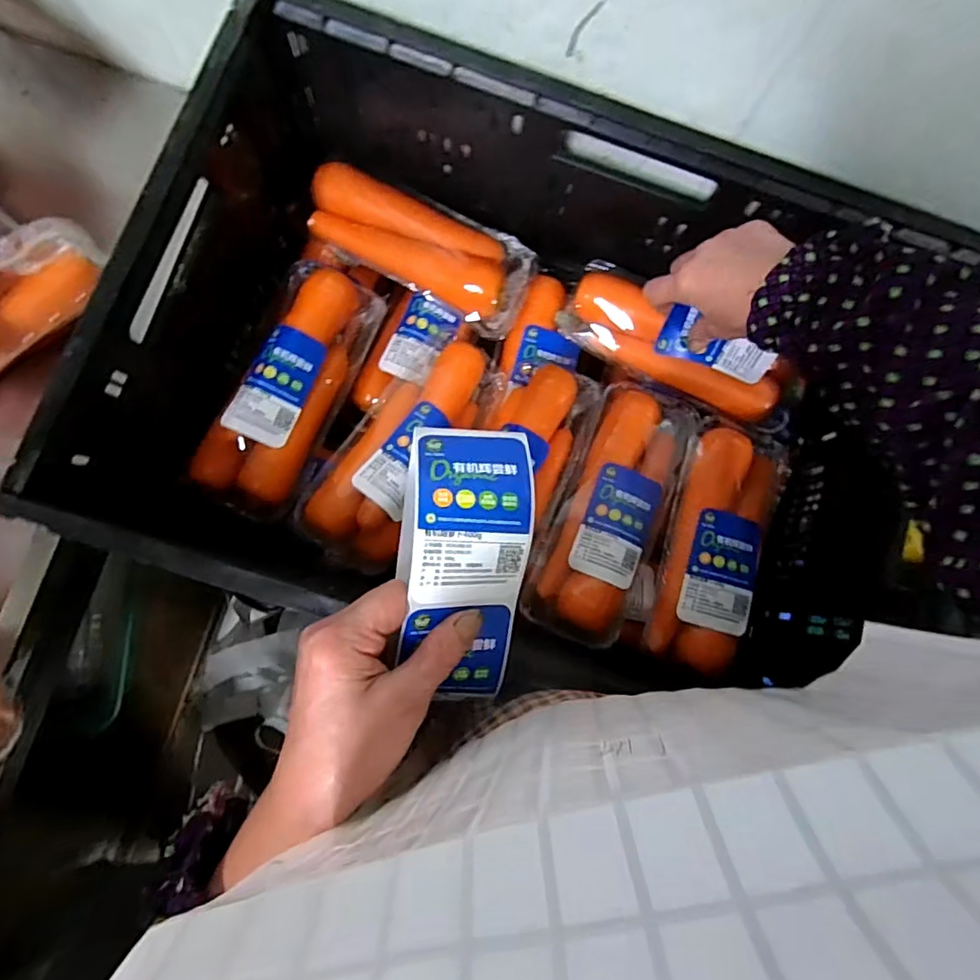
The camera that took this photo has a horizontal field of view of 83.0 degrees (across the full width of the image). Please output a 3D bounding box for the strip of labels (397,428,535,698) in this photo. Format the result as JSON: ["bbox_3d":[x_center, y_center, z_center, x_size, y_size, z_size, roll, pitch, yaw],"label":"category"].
[{"bbox_3d":[-0.015,0.039,0.300,0.069,0.049,0.146,5,82,-3],"label":"strip of labels"}]

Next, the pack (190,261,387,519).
[{"bbox_3d":[-0.180,-0.098,0.495,0.093,0.053,0.240,23,82,-1],"label":"pack"}]

